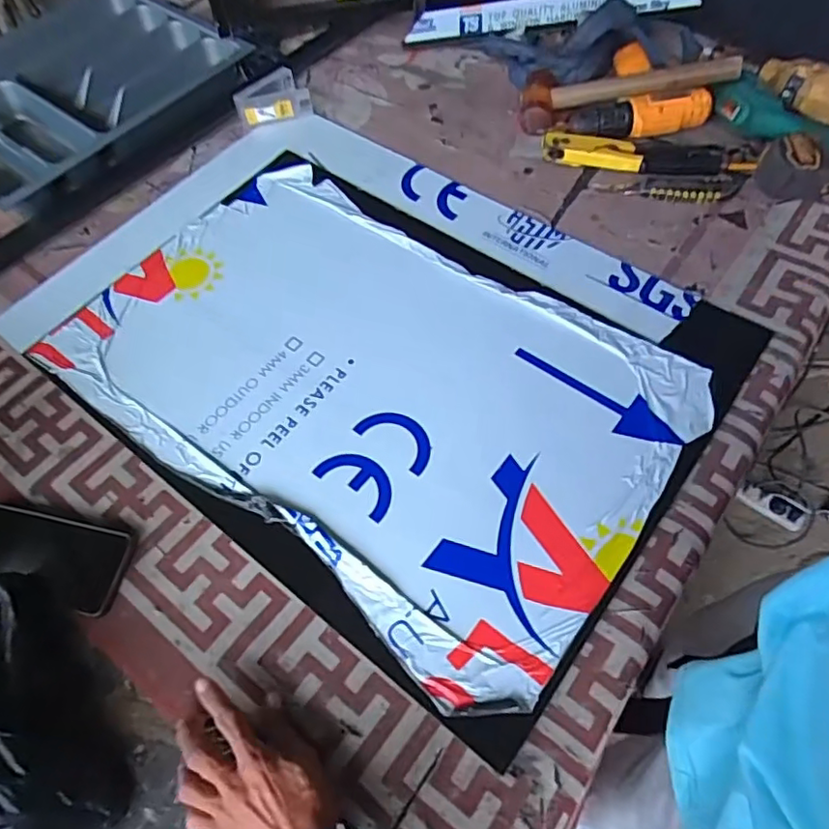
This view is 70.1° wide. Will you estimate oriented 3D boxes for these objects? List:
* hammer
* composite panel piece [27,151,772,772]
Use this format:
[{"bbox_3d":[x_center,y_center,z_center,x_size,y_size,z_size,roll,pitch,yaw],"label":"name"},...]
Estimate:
[{"bbox_3d":[0.293,-0.460,0.824,0.288,0.033,0.103,-2,60,16],"label":"hammer"},{"bbox_3d":[-0.040,-0.066,0.675,0.677,0.013,0.485,34,68,20],"label":"composite panel piece"}]

